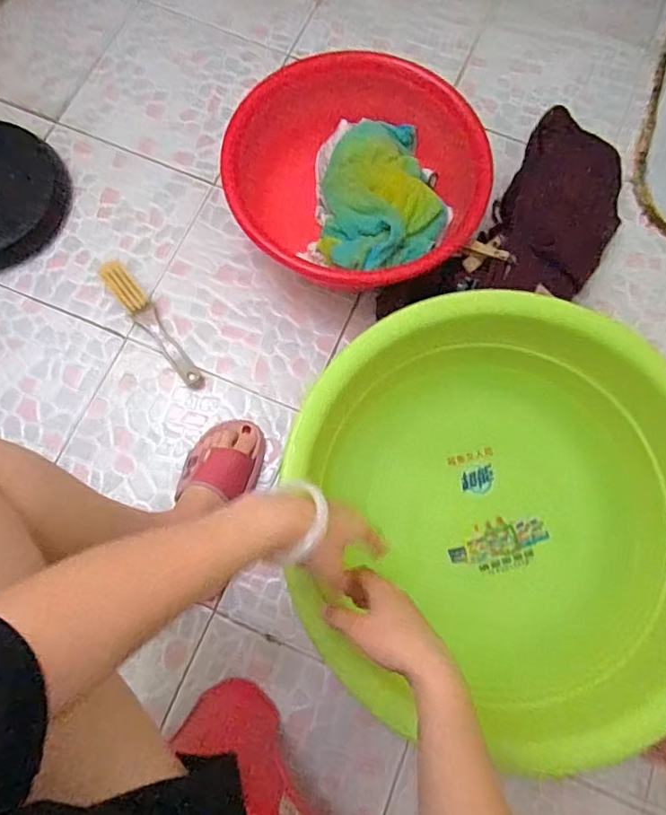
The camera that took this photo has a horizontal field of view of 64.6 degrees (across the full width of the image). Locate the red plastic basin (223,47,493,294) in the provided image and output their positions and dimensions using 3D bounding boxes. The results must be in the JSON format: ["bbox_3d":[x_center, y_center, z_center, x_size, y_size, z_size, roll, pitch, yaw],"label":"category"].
[{"bbox_3d":[0.038,-0.338,0.789,0.375,0.143,0.315,-39,81,-10],"label":"red plastic basin"}]

